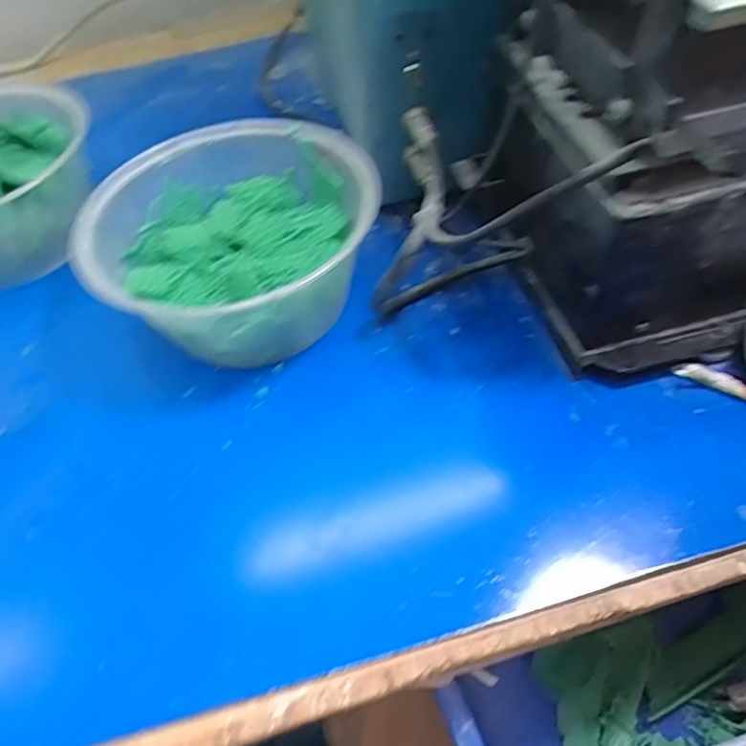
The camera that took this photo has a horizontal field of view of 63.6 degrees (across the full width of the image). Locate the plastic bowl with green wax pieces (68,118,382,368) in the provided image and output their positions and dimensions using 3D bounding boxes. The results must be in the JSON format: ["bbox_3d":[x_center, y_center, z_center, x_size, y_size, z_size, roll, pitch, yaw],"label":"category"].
[{"bbox_3d":[-0.083,-0.078,0.371,0.165,0.073,0.153,-3,52,3],"label":"plastic bowl with green wax pieces"}]

